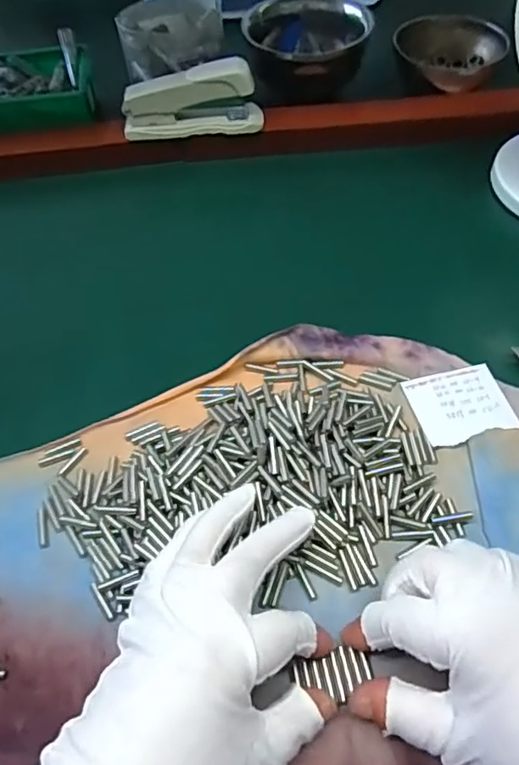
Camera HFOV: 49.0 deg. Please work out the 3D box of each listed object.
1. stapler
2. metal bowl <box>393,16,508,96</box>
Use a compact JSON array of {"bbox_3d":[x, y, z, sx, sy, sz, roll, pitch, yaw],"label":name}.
[{"bbox_3d":[-0.061,-0.253,0.510,0.122,0.056,0.033,-5,54,-2],"label":"stapler"},{"bbox_3d":[0.186,-0.327,0.571,0.103,0.039,0.096,23,58,17],"label":"metal bowl"}]

